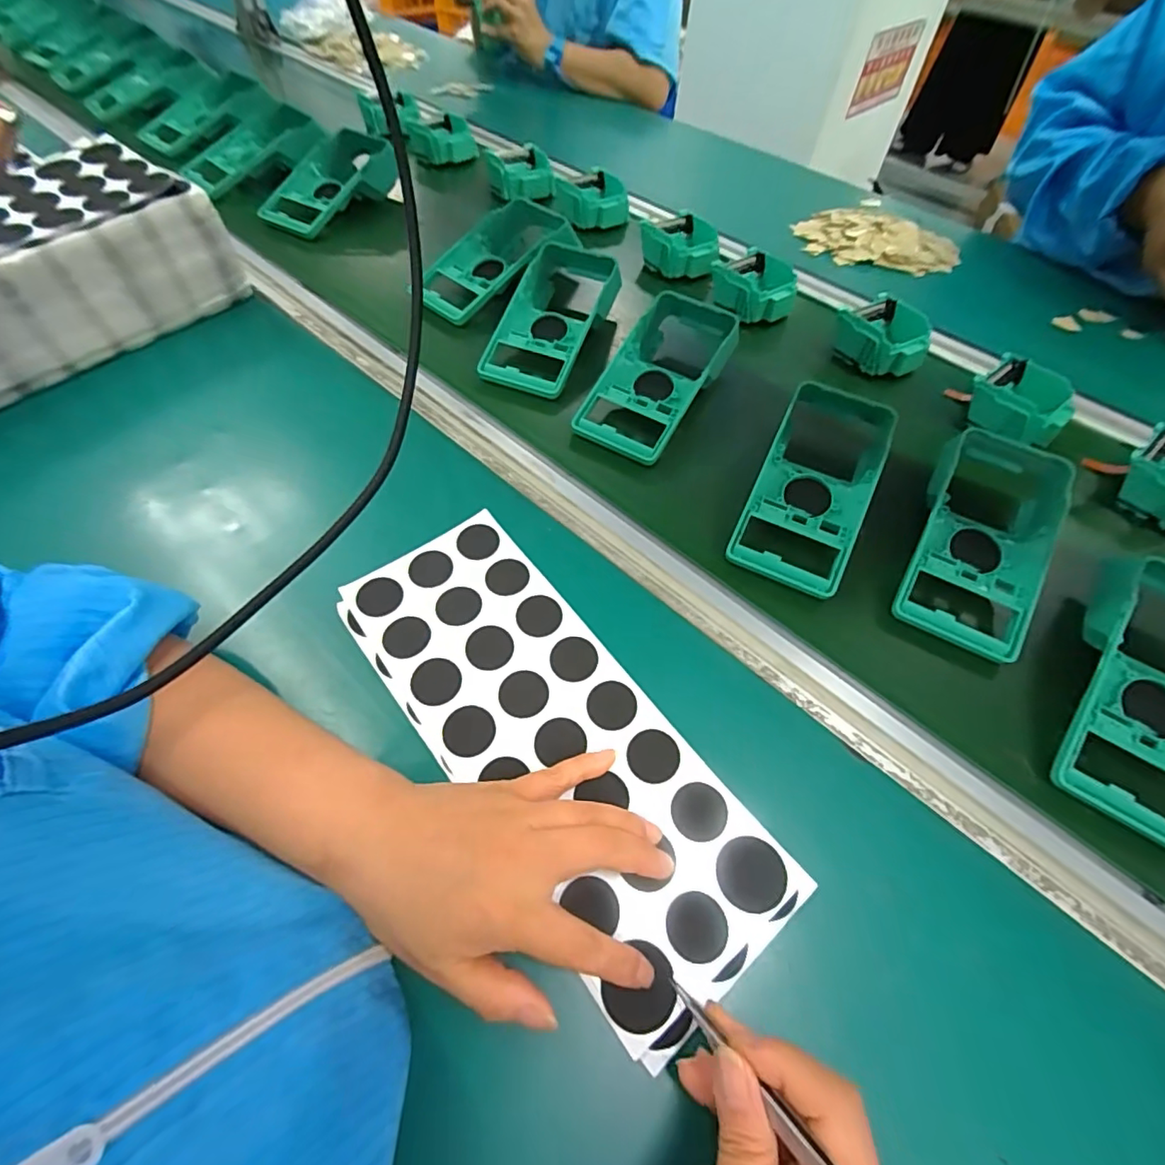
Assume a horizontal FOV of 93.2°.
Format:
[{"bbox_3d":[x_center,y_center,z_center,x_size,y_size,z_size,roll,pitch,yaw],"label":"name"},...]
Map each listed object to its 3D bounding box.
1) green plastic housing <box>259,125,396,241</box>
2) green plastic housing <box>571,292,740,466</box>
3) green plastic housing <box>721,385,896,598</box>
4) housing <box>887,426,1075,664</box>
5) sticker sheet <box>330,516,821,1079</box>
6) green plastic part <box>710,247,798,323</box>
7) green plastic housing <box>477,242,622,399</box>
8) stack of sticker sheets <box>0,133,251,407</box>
[{"bbox_3d":[-0.308,-0.491,0.675,0.097,0.050,0.175,24,59,14],"label":"green plastic housing"},{"bbox_3d":[0.068,-0.189,0.492,0.091,0.050,0.185,28,58,15],"label":"green plastic housing"},{"bbox_3d":[0.185,-0.087,0.429,0.087,0.048,0.206,26,57,13],"label":"green plastic housing"},{"bbox_3d":[0.295,-0.043,0.402,0.091,0.055,0.191,25,57,13],"label":"housing"},{"bbox_3d":[-0.022,0.083,0.321,0.118,0.005,0.305,-33,64,-21],"label":"sticker sheet"},{"bbox_3d":[0.184,-0.321,0.598,0.086,0.032,0.090,0,55,-4],"label":"green plastic part"},{"bbox_3d":[-0.027,-0.258,0.533,0.083,0.052,0.182,18,56,8],"label":"green plastic housing"},{"bbox_3d":[-0.461,-0.237,0.446,0.119,0.111,0.307,34,60,18],"label":"stack of sticker sheets"}]

